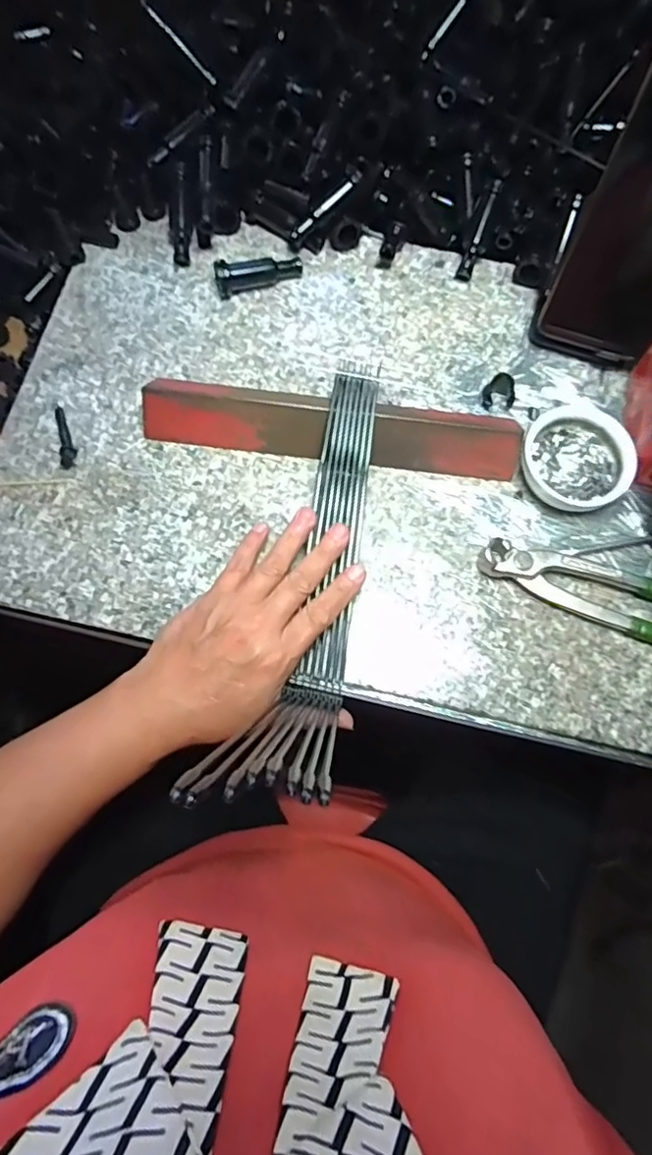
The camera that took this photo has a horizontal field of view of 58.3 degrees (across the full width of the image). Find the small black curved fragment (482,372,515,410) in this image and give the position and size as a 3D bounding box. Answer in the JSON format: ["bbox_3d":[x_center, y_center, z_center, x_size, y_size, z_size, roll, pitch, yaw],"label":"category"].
[{"bbox_3d":[0.123,-0.131,0.417,0.020,0.022,0.019,-9,74,-3],"label":"small black curved fragment"}]

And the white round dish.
[{"bbox_3d":[0.170,-0.082,0.400,0.069,0.024,0.072,0,74,0],"label":"white round dish"}]

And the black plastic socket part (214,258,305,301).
[{"bbox_3d":[-0.050,-0.231,0.442,0.066,0.019,0.016,-14,74,-4],"label":"black plastic socket part"}]

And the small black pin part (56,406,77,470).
[{"bbox_3d":[-0.184,-0.099,0.408,0.013,0.008,0.049,-16,76,-4],"label":"small black pin part"}]

